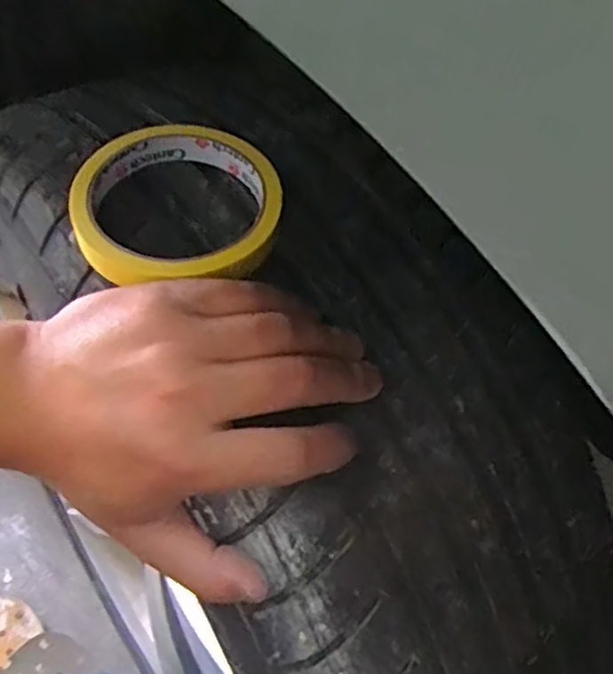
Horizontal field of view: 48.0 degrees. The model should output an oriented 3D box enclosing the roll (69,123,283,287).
[{"bbox_3d":[-0.059,-0.061,0.312,0.089,0.023,0.102,-31,60,-28],"label":"roll"}]

